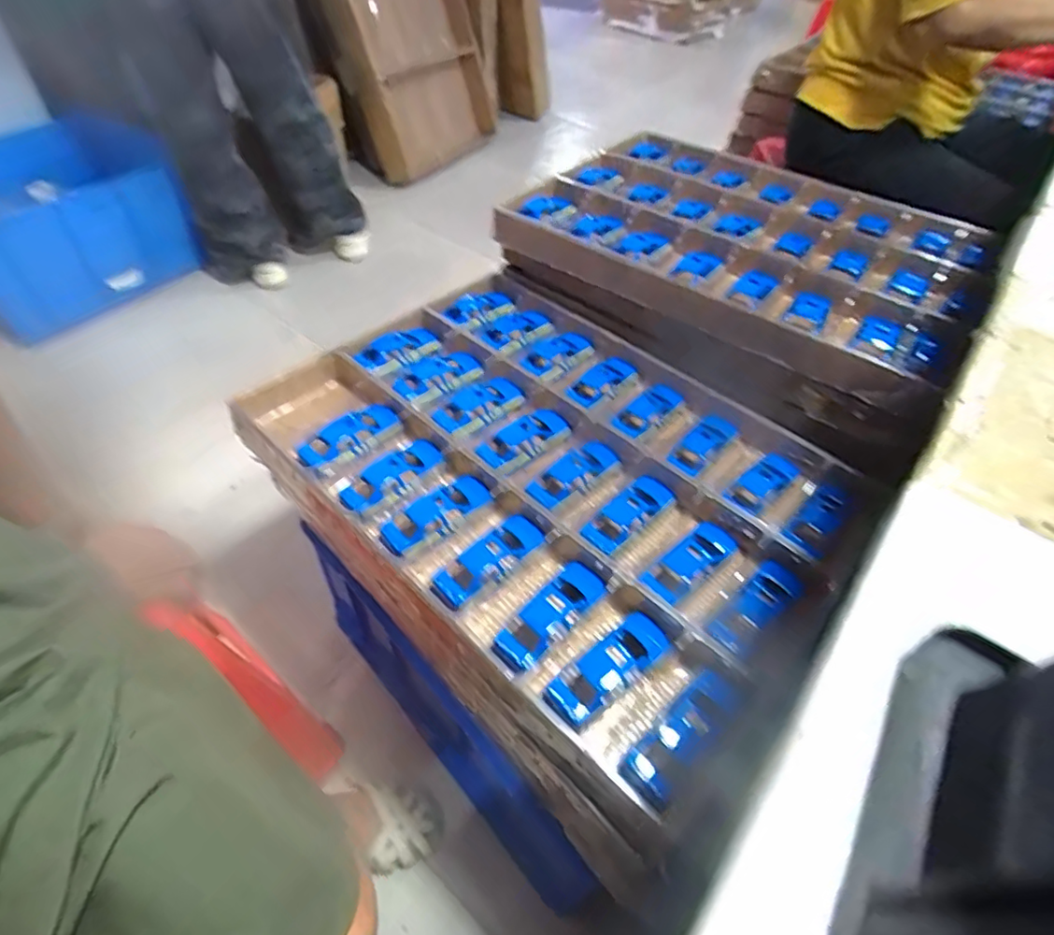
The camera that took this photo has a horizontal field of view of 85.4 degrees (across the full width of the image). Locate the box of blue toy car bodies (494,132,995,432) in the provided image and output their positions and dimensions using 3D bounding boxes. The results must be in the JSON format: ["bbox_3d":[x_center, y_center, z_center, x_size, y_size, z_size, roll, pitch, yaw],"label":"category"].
[{"bbox_3d":[0.322,-0.330,0.885,0.611,0.104,0.487,30,54,21],"label":"box of blue toy car bodies"}]

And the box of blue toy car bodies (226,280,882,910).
[{"bbox_3d":[0.009,0.021,0.695,0.653,0.104,0.499,37,57,26],"label":"box of blue toy car bodies"}]

